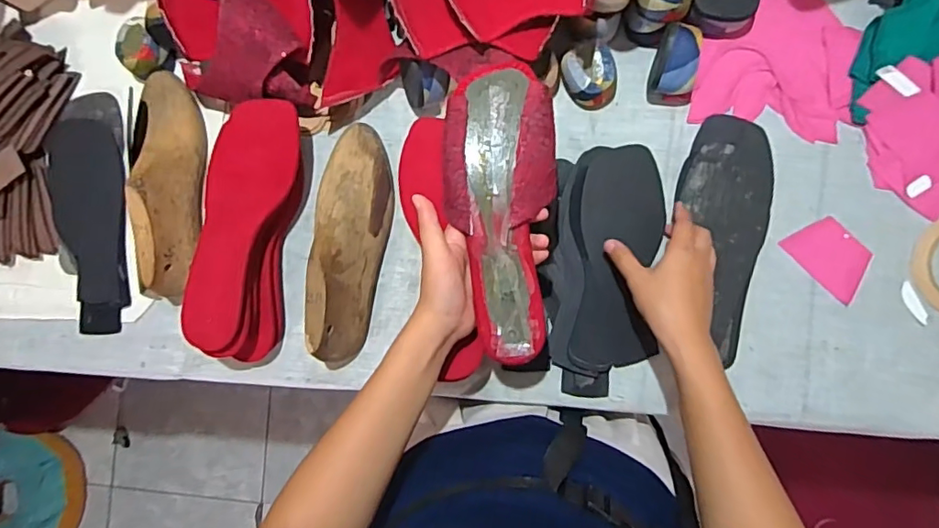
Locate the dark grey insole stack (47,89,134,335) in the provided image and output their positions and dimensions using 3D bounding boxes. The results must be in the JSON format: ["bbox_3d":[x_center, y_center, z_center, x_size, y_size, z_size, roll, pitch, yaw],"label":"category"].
[{"bbox_3d":[-0.421,-0.056,0.617,0.085,0.021,0.264,-8,85,7],"label":"dark grey insole stack"}]

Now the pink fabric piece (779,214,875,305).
[{"bbox_3d":[0.349,-0.008,0.531,0.054,0.004,0.077,-43,81,1],"label":"pink fabric piece"}]

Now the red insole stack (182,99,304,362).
[{"bbox_3d":[-0.225,-0.033,0.558,0.089,0.062,0.255,5,87,8],"label":"red insole stack"}]

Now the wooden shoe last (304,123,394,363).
[{"bbox_3d":[-0.124,-0.025,0.553,0.074,0.085,0.238,4,78,7],"label":"wooden shoe last"}]

